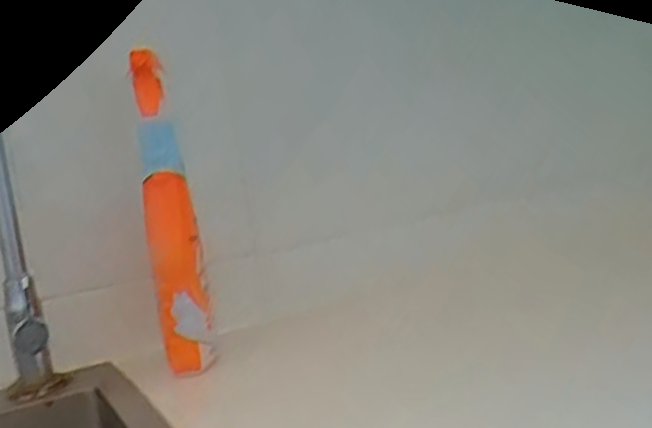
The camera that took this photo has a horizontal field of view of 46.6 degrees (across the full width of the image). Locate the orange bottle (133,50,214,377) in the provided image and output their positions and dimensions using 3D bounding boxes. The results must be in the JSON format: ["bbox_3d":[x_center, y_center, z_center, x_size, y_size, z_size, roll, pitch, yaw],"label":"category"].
[{"bbox_3d":[-0.130,0.000,0.646,0.048,0.247,0.065,-10,7,-12],"label":"orange bottle"}]

